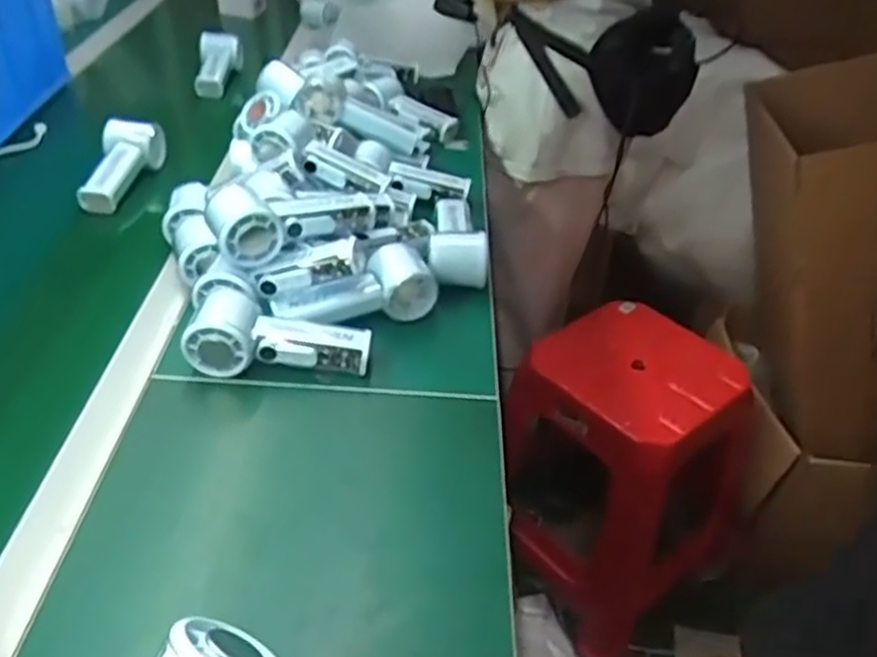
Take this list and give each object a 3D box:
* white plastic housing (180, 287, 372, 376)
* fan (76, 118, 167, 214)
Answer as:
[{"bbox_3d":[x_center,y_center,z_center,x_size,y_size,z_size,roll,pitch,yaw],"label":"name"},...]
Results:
[{"bbox_3d":[-0.136,0.007,0.630,0.148,0.056,0.047,9,36,-14],"label":"white plastic housing"},{"bbox_3d":[-0.378,-0.193,0.867,0.060,0.054,0.127,10,53,9],"label":"fan"}]

